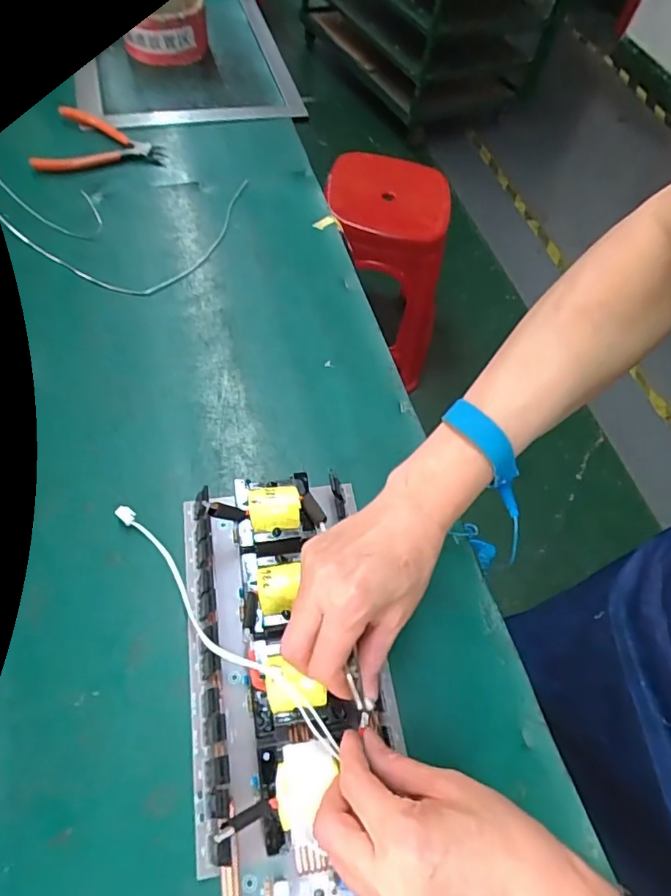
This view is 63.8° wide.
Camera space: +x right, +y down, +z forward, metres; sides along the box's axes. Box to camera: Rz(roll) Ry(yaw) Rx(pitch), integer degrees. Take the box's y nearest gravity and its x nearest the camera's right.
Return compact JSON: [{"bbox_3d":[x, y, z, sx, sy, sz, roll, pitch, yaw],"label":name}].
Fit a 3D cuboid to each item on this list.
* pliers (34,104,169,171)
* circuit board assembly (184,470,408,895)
[{"bbox_3d":[-0.289,-0.378,0.660,0.147,0.008,0.123,-8,61,-13],"label":"pliers"},{"bbox_3d":[-0.038,0.152,0.363,0.130,0.067,0.289,-3,64,-7],"label":"circuit board assembly"}]

